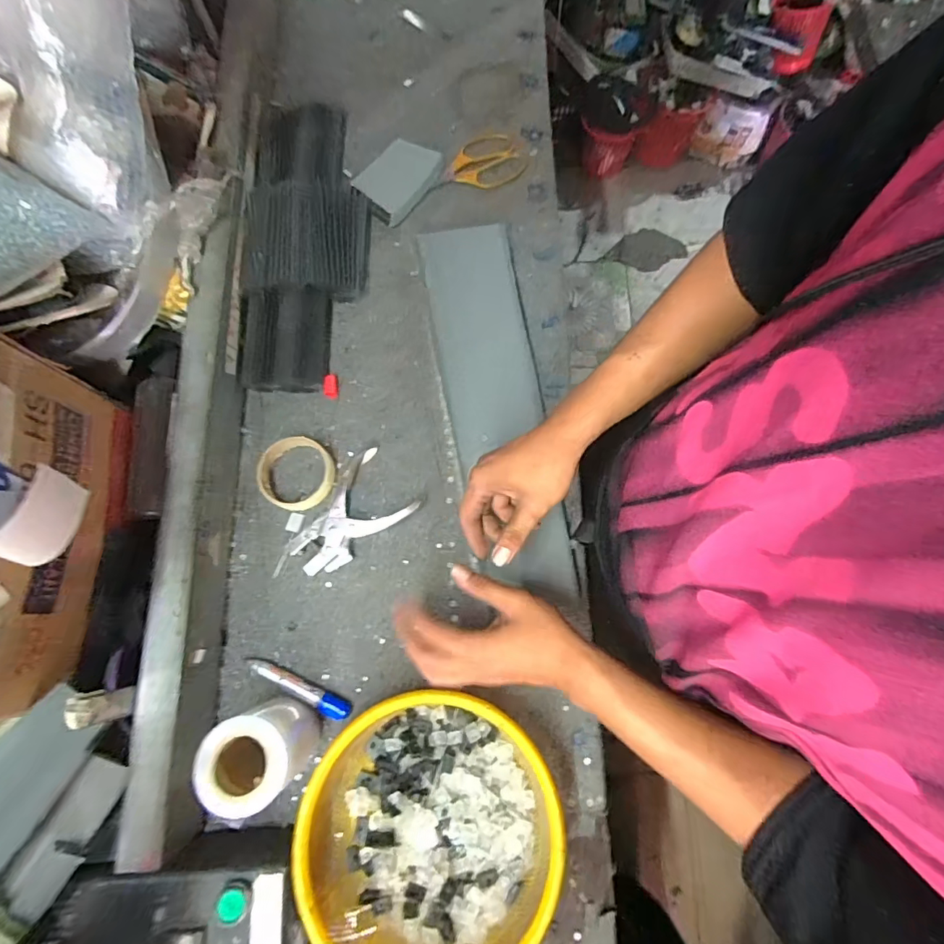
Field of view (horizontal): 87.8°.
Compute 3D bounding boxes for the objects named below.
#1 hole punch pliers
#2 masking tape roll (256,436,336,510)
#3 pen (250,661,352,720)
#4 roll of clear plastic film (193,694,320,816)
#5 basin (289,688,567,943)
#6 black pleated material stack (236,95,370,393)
[{"bbox_3d":[-0.156,0.060,0.575,0.172,0.016,0.098,-43,79,-9],"label":"hole punch pliers"},{"bbox_3d":[-0.207,0.000,0.583,0.083,0.028,0.088,0,75,1],"label":"masking tape roll"},{"bbox_3d":[-0.185,0.233,0.529,0.118,0.014,0.019,25,77,7],"label":"pen"},{"bbox_3d":[-0.201,0.266,0.470,0.076,0.102,0.075,0,75,1],"label":"roll of clear plastic film"},{"bbox_3d":[-0.037,0.331,0.451,0.223,0.076,0.231,0,75,1],"label":"basin"},{"bbox_3d":[-0.219,-0.311,0.655,0.148,0.016,0.417,3,78,-18],"label":"black pleated material stack"}]

